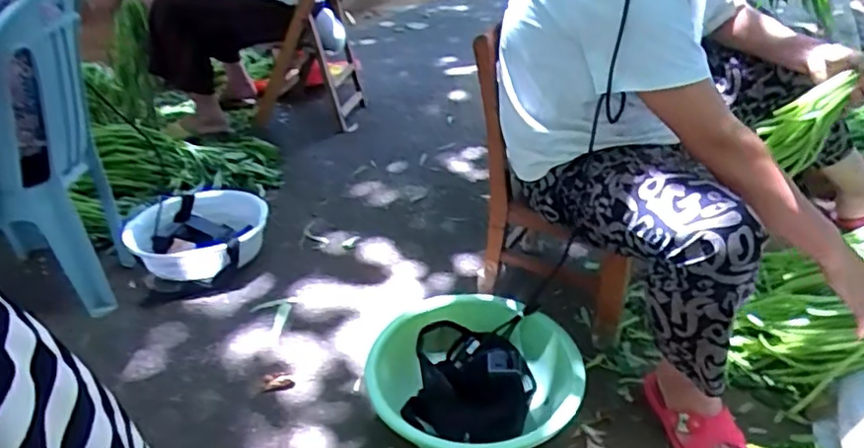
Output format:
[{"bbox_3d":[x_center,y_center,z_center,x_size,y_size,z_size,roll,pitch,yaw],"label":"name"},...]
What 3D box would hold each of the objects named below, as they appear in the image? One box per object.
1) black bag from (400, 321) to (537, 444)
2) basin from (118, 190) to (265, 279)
[{"bbox_3d":[0.075,0.257,1.048,0.212,0.128,0.213,12,36,24],"label":"black bag"},{"bbox_3d":[-0.563,0.032,1.495,0.313,0.115,0.275,-11,32,-13],"label":"basin"}]

